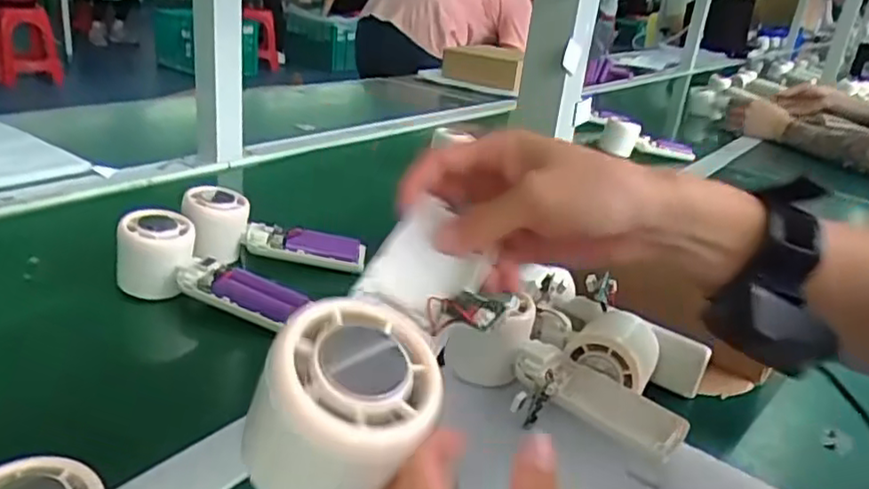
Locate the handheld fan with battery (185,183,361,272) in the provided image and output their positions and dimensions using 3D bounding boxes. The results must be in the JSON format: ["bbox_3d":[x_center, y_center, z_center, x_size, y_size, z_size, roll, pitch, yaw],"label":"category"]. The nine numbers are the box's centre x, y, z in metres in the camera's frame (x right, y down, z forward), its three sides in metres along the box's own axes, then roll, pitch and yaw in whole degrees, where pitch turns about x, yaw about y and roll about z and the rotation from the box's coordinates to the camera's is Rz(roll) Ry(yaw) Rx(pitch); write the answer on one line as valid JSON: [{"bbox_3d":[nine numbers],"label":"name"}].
[{"bbox_3d":[-0.140,-0.009,0.595,0.154,0.059,0.039,6,23,-3],"label":"handheld fan with battery"}]

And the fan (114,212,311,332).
[{"bbox_3d":[-0.171,0.020,0.522,0.153,0.056,0.045,13,24,13],"label":"fan"}]

